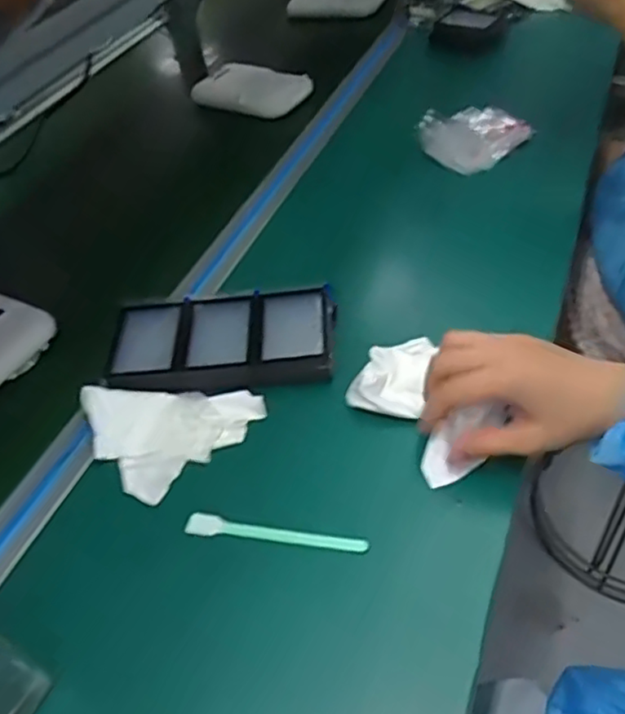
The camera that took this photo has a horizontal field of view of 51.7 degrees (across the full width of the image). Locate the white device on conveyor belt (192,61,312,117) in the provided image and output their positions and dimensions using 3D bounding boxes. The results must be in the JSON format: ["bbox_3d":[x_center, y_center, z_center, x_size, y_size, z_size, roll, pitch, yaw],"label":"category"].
[{"bbox_3d":[-0.077,-0.357,0.860,0.146,0.024,0.097,24,54,26],"label":"white device on conveyor belt"}]

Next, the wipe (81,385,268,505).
[{"bbox_3d":[-0.110,0.041,0.494,0.114,0.019,0.103,-34,52,-23],"label":"wipe"}]

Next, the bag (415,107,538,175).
[{"bbox_3d":[0.180,-0.248,0.722,0.092,0.030,0.108,-38,54,-26],"label":"bag"}]

